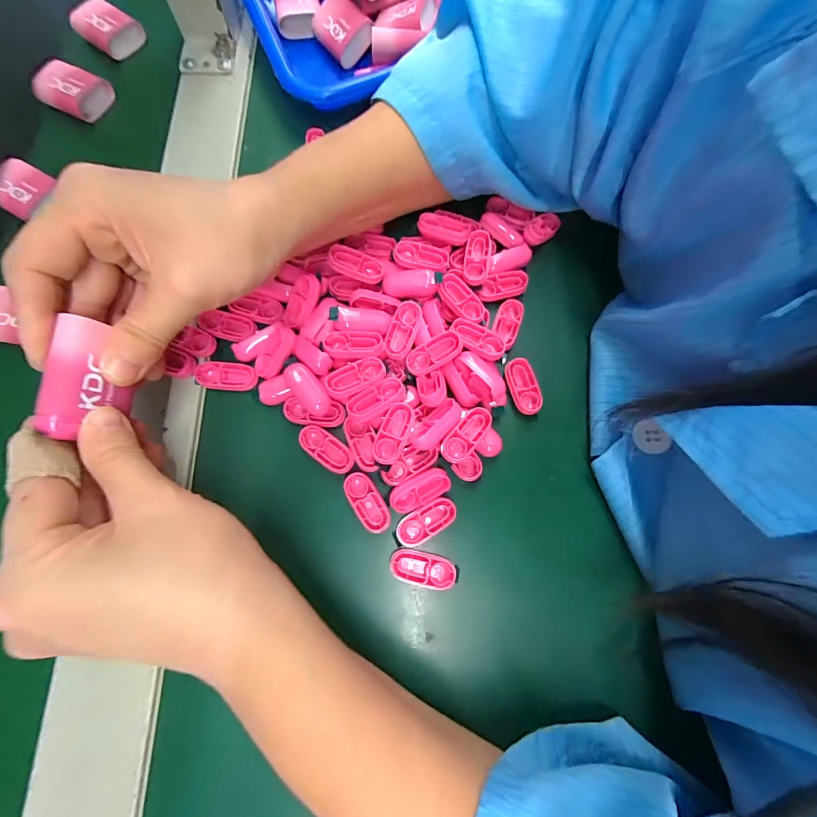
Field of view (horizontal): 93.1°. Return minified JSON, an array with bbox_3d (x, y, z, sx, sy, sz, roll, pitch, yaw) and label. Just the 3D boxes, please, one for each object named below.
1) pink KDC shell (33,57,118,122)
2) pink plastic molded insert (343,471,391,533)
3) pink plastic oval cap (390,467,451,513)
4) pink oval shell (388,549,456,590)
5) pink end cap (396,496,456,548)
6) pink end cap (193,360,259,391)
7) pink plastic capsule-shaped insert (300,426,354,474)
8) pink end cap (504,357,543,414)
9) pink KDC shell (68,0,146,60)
[{"bbox_3d":[-0.249,-0.234,0.285,0.050,0.016,0.033,23,75,5],"label":"pink KDC shell"},{"bbox_3d":[-0.023,0.051,0.210,0.015,0.005,0.034,-33,78,-9],"label":"pink plastic molded insert"},{"bbox_3d":[0.006,0.043,0.209,0.034,0.004,0.016,-25,77,-8],"label":"pink plastic oval cap"},{"bbox_3d":[0.008,0.084,0.204,0.034,0.010,0.016,12,75,2],"label":"pink oval shell"},{"bbox_3d":[0.010,0.061,0.211,0.034,0.011,0.015,-29,77,-9],"label":"pink end cap"},{"bbox_3d":[-0.105,-0.019,0.224,0.034,0.005,0.016,2,75,-1],"label":"pink end cap"},{"bbox_3d":[-0.046,0.022,0.215,0.034,0.004,0.015,35,77,8],"label":"pink plastic capsule-shaped insert"},{"bbox_3d":[0.068,-0.013,0.233,0.017,0.007,0.034,-14,75,-5],"label":"pink end cap"},{"bbox_3d":[-0.235,-0.295,0.300,0.048,0.016,0.030,30,76,7],"label":"pink KDC shell"}]

